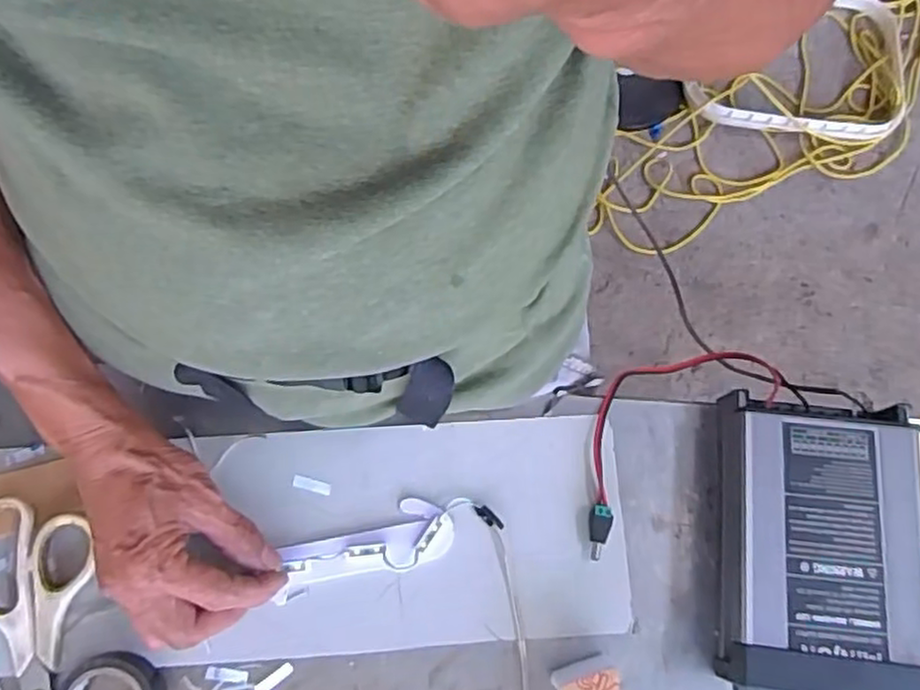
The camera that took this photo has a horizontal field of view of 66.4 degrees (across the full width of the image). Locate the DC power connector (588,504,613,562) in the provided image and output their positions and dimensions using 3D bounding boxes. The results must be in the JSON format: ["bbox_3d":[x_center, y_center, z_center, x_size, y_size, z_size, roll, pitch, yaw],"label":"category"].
[{"bbox_3d":[0.089,0.121,0.453,0.012,0.012,0.035,14,75,2],"label":"DC power connector"}]

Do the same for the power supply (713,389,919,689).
[{"bbox_3d":[0.221,0.130,0.437,0.108,0.052,0.185,7,75,0],"label":"power supply"}]

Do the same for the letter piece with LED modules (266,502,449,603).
[{"bbox_3d":[-0.060,0.127,0.444,0.110,0.014,0.039,-14,76,-7],"label":"letter piece with LED modules"}]

